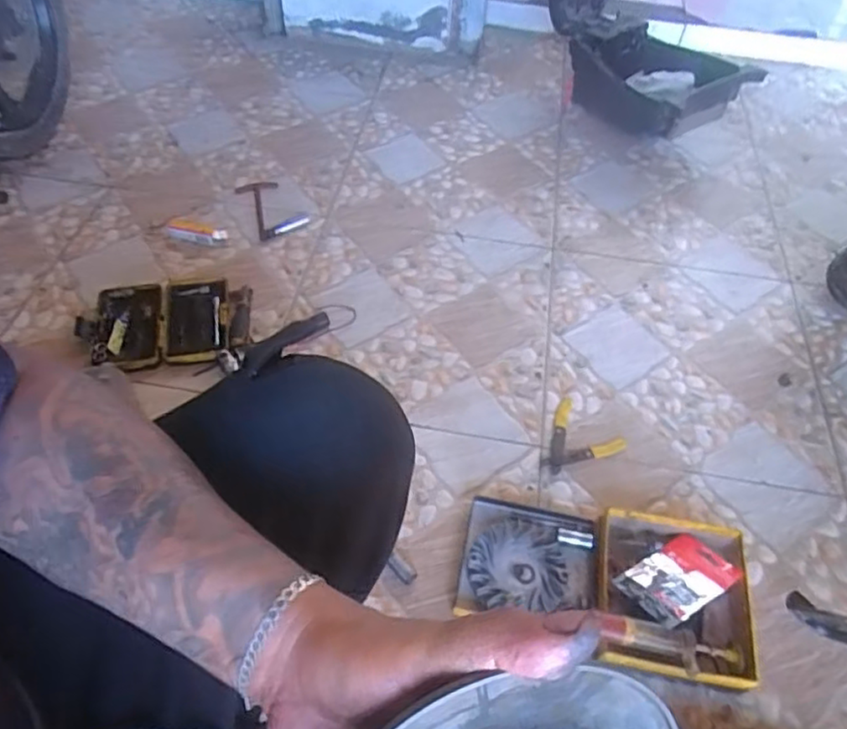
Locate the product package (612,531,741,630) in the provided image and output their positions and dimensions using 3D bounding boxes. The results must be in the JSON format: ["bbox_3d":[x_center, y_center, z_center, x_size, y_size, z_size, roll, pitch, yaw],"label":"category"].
[{"bbox_3d":[0.298,0.248,0.745,0.132,0.007,0.087,-20,28,-22],"label":"product package"}]

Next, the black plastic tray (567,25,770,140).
[{"bbox_3d":[0.461,-0.564,1.317,0.236,0.158,0.306,-20,56,-16],"label":"black plastic tray"}]

